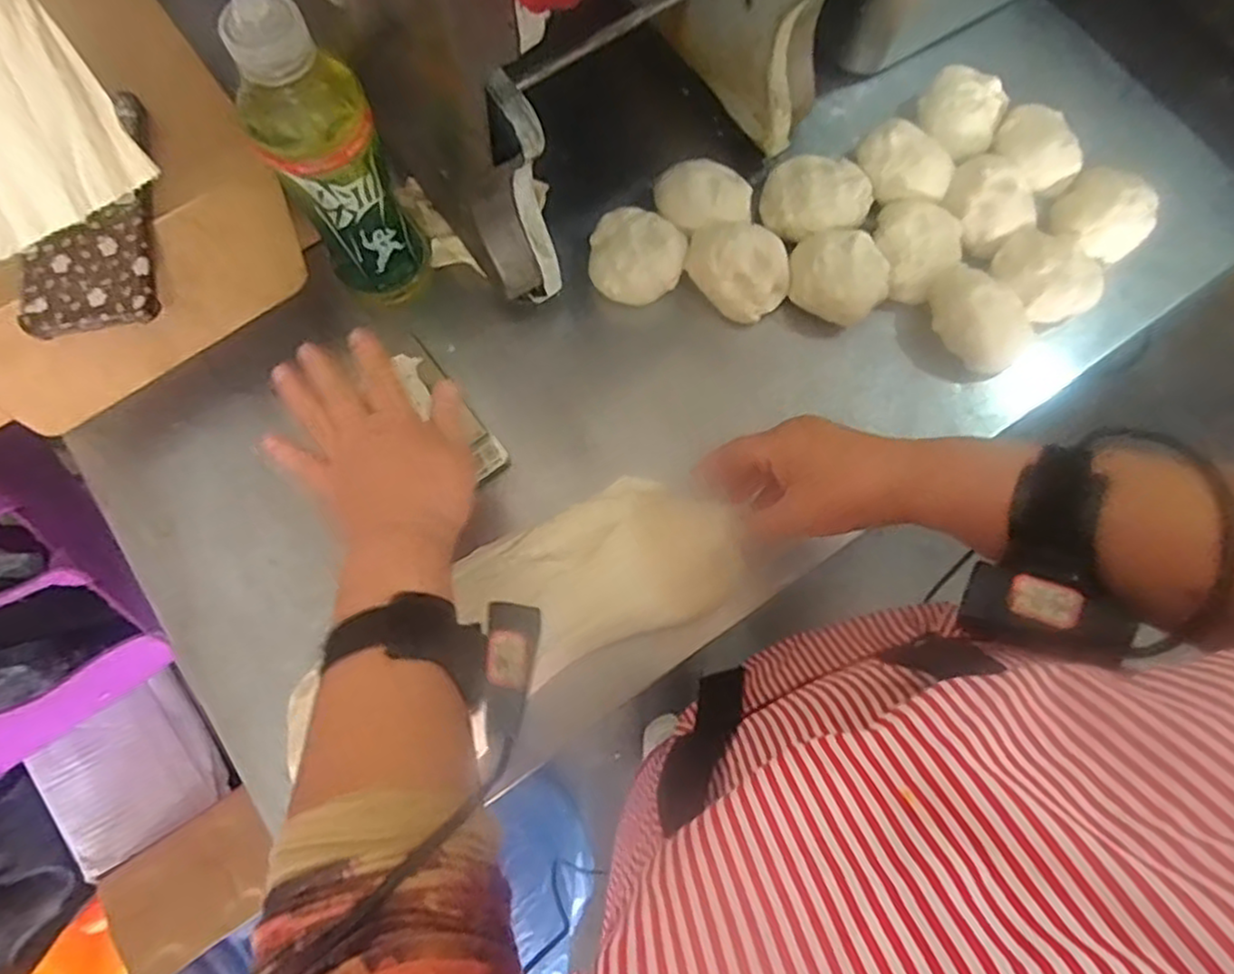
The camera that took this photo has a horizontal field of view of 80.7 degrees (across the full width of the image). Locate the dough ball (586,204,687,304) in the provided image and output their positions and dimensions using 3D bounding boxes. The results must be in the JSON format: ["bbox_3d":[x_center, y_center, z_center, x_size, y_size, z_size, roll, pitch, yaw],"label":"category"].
[{"bbox_3d":[0.015,-0.173,0.559,0.070,0.037,0.069,0,74,-1],"label":"dough ball"}]

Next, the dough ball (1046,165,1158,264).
[{"bbox_3d":[0.387,-0.214,0.582,0.071,0.048,0.068,0,74,-1],"label":"dough ball"}]

